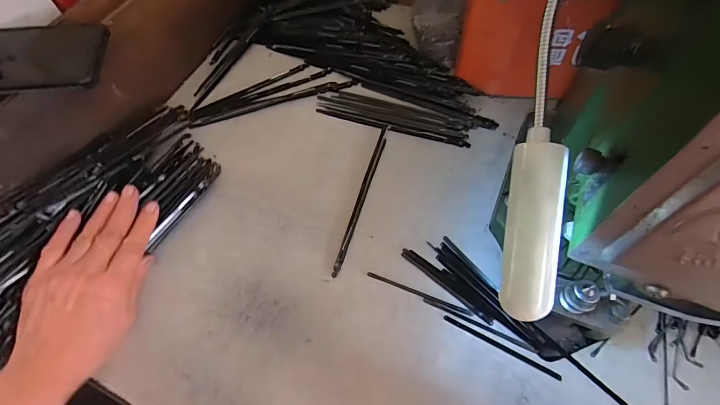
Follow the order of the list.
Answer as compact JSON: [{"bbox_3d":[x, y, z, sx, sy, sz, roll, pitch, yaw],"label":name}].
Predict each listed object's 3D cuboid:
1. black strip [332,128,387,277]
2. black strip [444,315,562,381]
[{"bbox_3d":[0.003,-0.008,0.397,0.009,0.005,0.179,14,62,11],"label":"black strip"},{"bbox_3d":[0.118,0.120,0.318,0.098,0.004,0.006,26,65,17],"label":"black strip"}]

